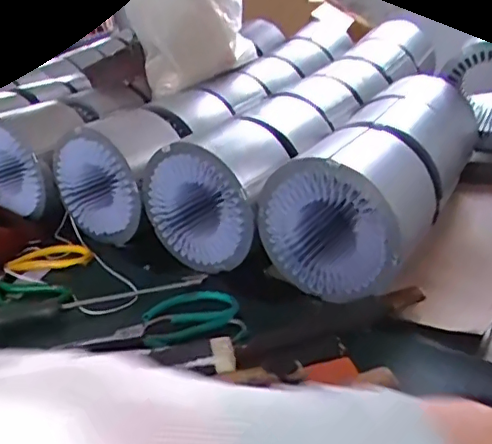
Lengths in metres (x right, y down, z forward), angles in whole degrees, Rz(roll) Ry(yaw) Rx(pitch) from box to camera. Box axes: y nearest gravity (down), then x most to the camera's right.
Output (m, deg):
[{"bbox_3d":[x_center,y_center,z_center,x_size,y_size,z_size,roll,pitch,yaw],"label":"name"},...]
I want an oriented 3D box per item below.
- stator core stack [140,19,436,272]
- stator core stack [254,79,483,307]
[{"bbox_3d":[0.117,-0.166,0.905,0.176,0.137,0.701,12,33,26],"label":"stator core stack"},{"bbox_3d":[0.166,-0.054,0.682,0.157,0.149,0.328,15,34,31],"label":"stator core stack"}]

